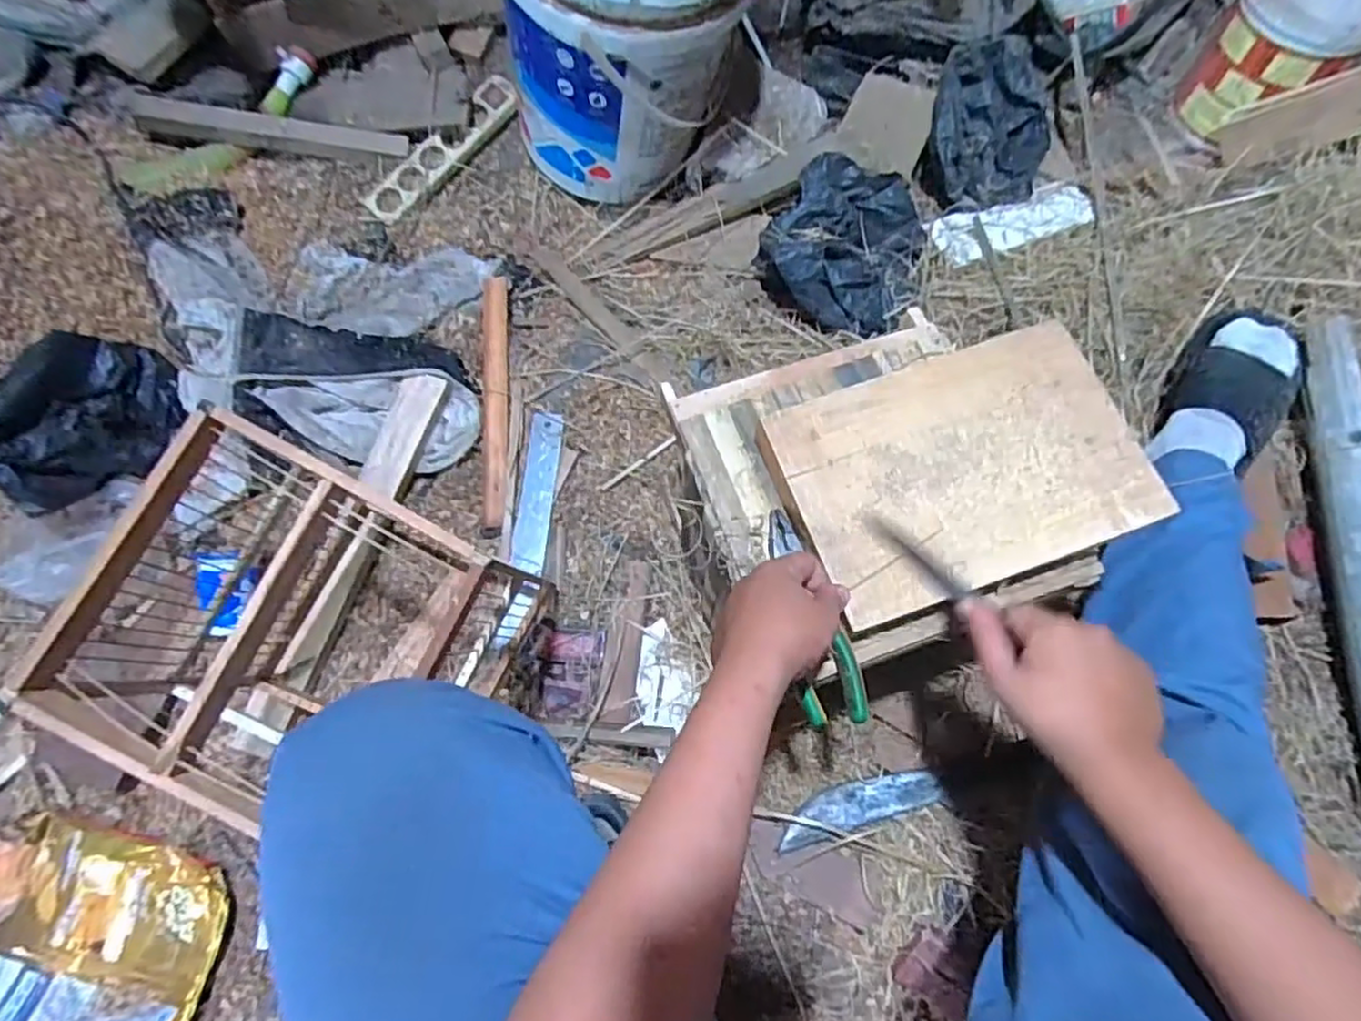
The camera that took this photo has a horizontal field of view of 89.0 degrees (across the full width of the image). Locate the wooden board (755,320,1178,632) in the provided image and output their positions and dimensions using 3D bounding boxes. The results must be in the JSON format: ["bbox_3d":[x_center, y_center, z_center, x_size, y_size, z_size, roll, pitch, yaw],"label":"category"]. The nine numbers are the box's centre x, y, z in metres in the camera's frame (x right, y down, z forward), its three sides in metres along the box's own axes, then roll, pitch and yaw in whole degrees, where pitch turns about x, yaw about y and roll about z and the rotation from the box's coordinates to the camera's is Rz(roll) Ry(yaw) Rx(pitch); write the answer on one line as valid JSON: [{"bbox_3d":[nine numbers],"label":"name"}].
[{"bbox_3d":[0.227,-0.037,0.561,0.286,0.018,0.190,-17,71,-4],"label":"wooden board"}]

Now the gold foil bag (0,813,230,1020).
[{"bbox_3d":[-0.602,0.434,0.663,0.285,0.043,0.232,10,71,5],"label":"gold foil bag"}]

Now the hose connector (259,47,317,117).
[{"bbox_3d":[-0.582,-0.634,1.024,0.033,0.047,0.109,28,87,11],"label":"hose connector"}]

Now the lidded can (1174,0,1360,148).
[{"bbox_3d":[0.818,-0.624,0.963,0.179,0.166,0.174,39,76,14],"label":"lidded can"}]

